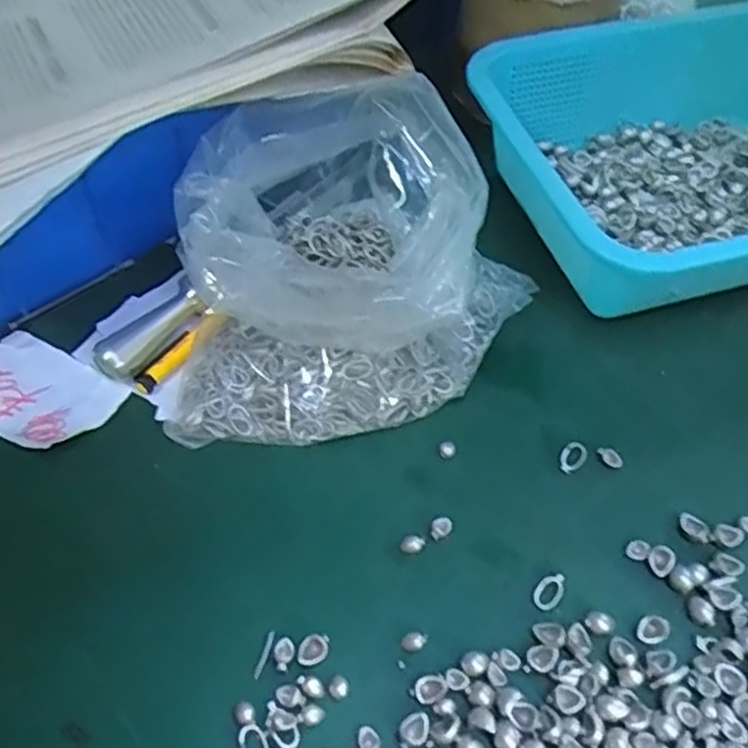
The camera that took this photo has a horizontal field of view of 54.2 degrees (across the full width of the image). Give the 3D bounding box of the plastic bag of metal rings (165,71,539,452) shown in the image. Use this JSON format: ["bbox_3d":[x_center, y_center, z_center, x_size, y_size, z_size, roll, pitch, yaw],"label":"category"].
[{"bbox_3d":[-0.006,-0.055,0.352,0.178,0.107,0.143,1,52,-2],"label":"plastic bag of metal rings"}]

